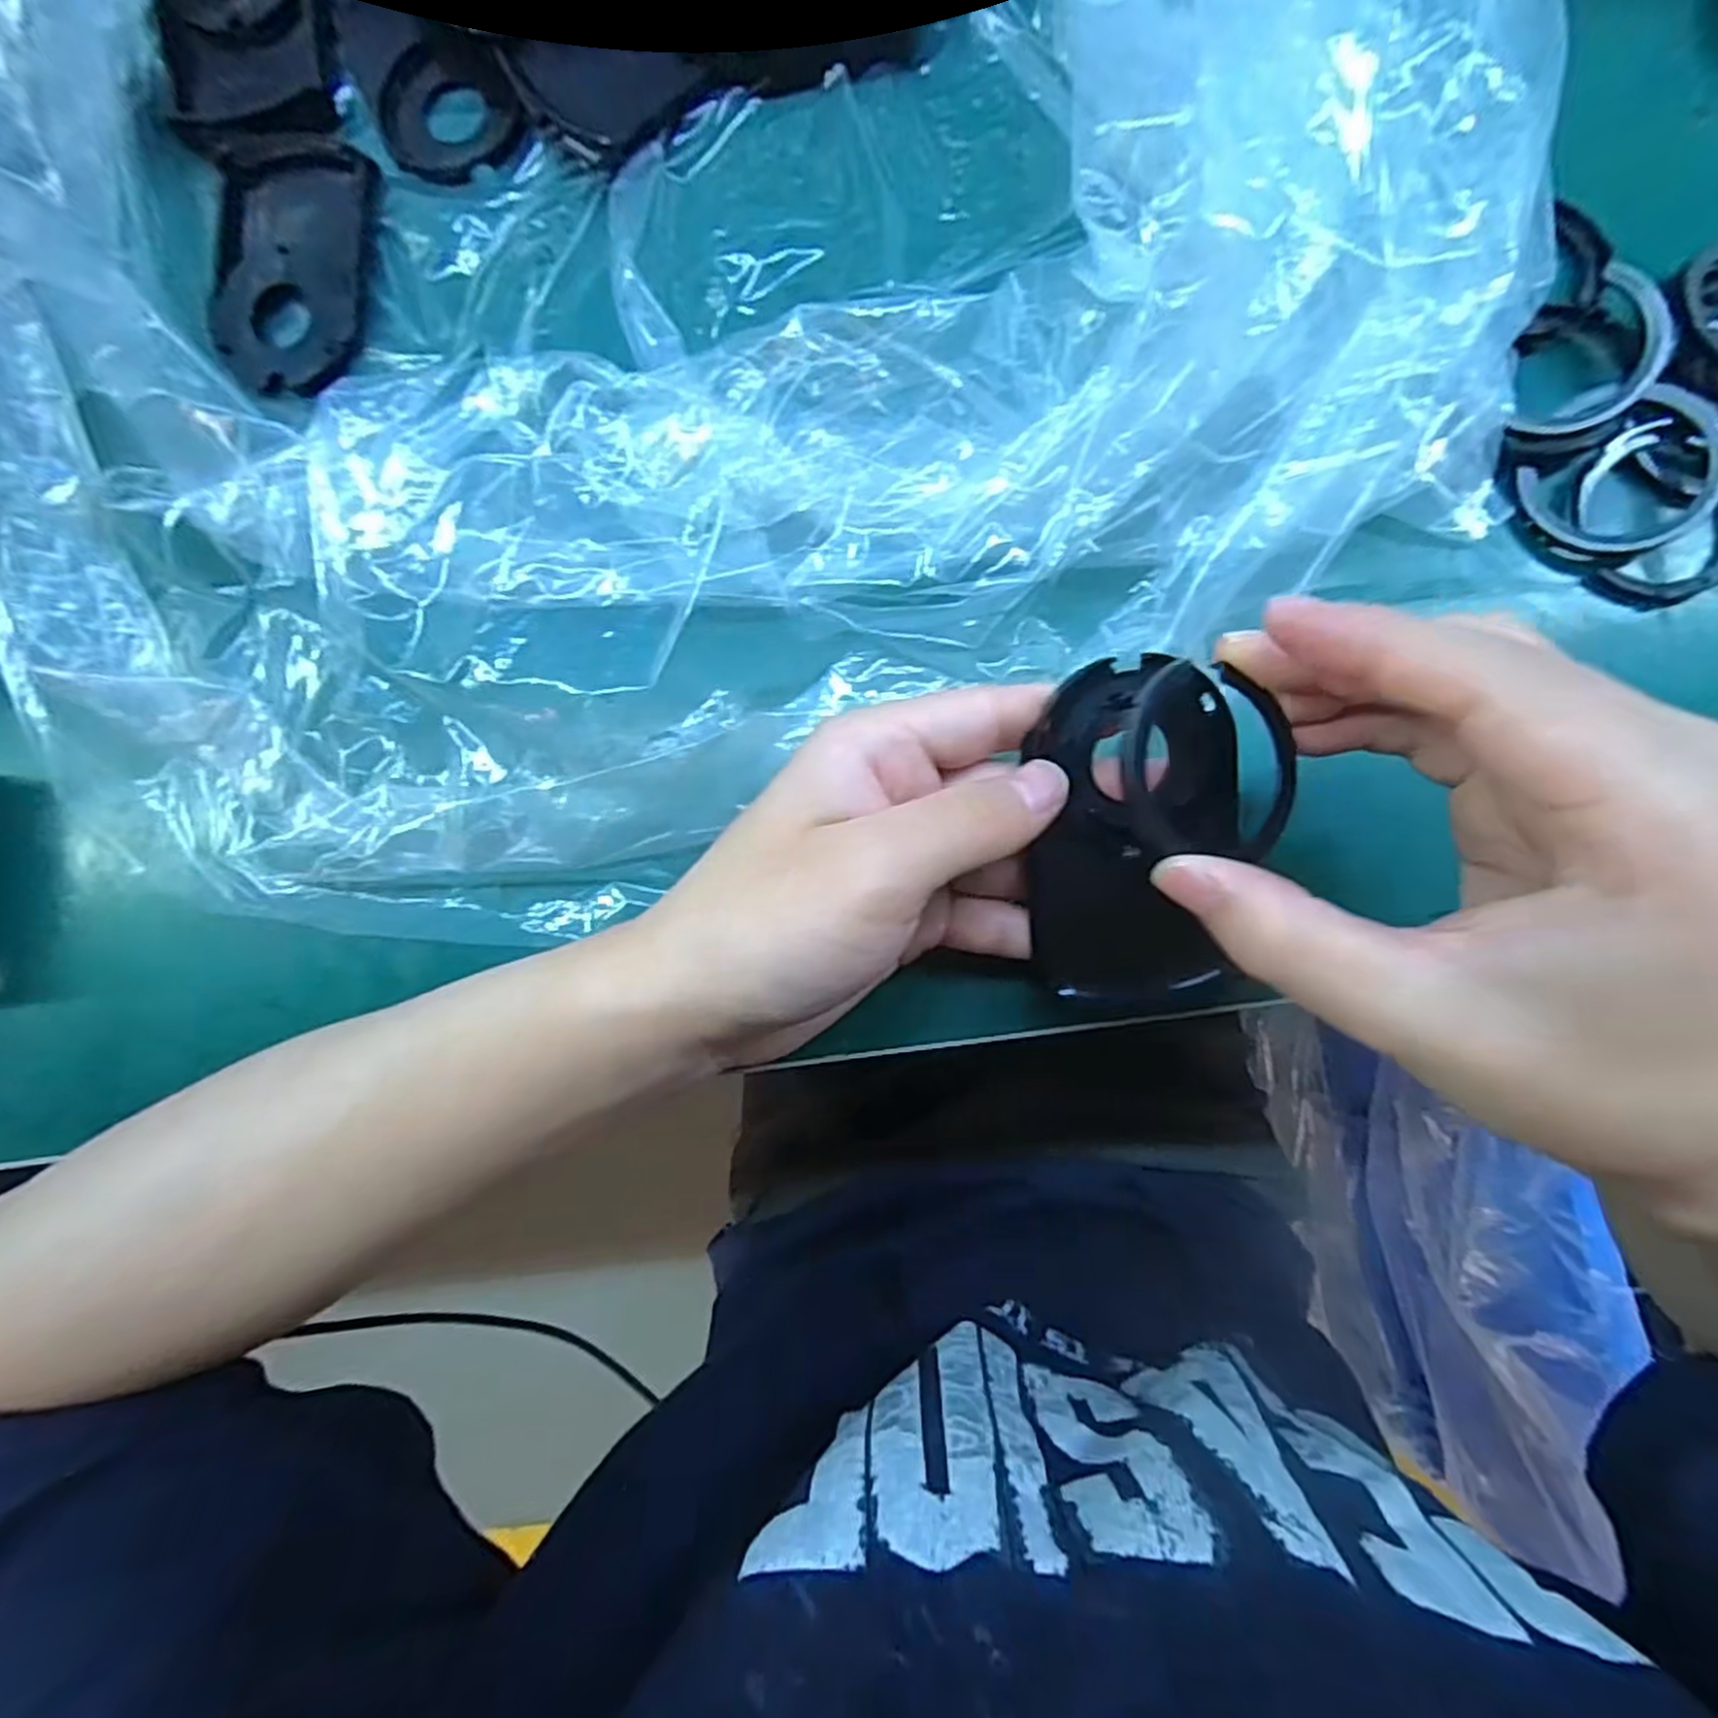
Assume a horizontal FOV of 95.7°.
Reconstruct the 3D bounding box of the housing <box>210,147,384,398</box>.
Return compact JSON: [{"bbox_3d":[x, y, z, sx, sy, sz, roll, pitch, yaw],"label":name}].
[{"bbox_3d":[-0.207,-0.214,0.284,0.057,0.007,0.091,5,84,5],"label":"housing"}]

